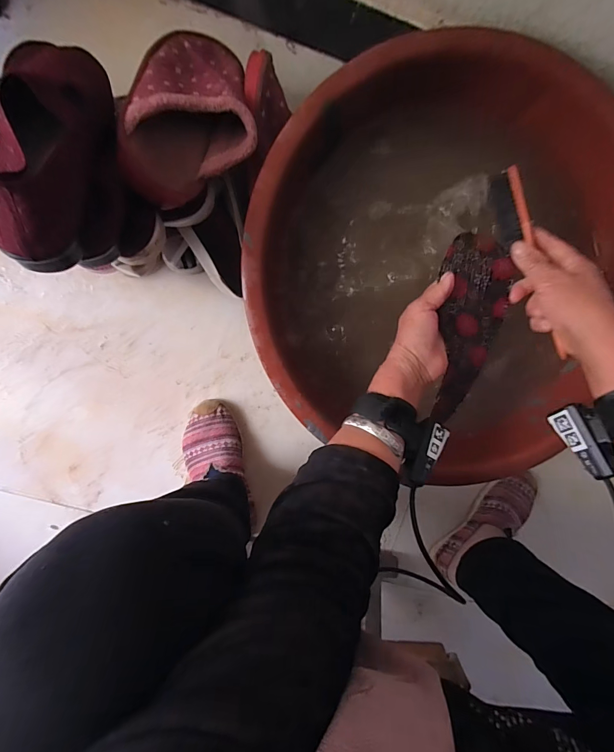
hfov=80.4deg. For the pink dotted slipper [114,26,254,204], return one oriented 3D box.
[{"bbox_3d":[-0.129,-0.305,0.432,0.136,0.080,0.241,11,60,-14],"label":"pink dotted slipper"}]

